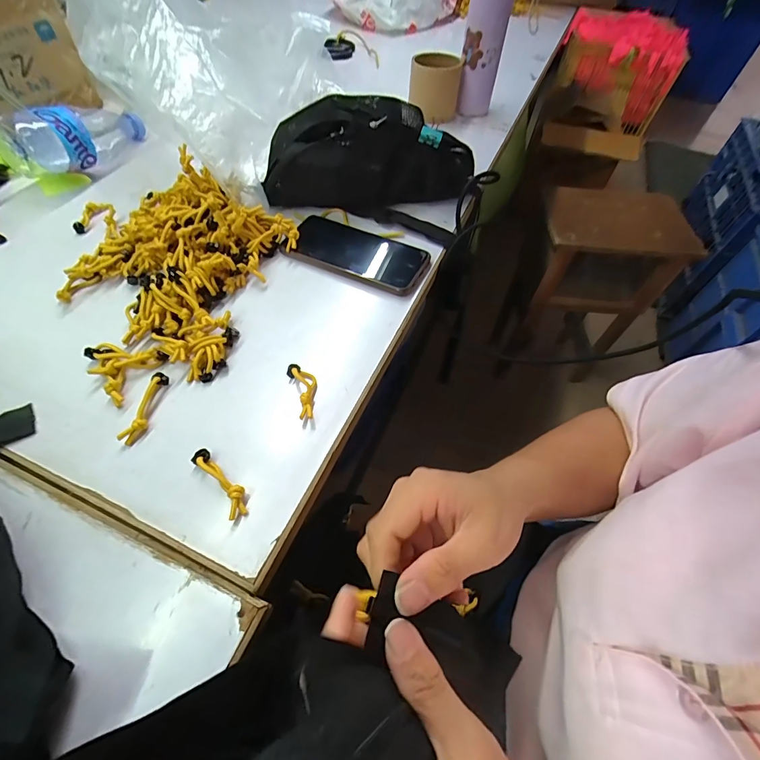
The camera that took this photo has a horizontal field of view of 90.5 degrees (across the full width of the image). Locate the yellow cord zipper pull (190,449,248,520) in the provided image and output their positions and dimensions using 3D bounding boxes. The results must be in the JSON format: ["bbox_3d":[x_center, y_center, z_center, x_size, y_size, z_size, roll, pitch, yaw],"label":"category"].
[{"bbox_3d":[-0.117,0.073,0.275,0.017,0.014,0.061,-36,65,-24],"label":"yellow cord zipper pull"}]

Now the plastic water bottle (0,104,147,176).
[{"bbox_3d":[-0.397,-0.329,0.503,0.067,0.084,0.185,22,57,12],"label":"plastic water bottle"}]

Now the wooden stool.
[{"bbox_3d":[0.579,-0.270,1.150,0.338,0.547,0.256,2,56,-2],"label":"wooden stool"}]

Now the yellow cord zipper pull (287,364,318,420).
[{"bbox_3d":[-0.064,0.009,0.326,0.023,0.018,0.056,-17,59,-14],"label":"yellow cord zipper pull"}]

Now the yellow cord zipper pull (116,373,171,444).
[{"bbox_3d":[-0.192,0.022,0.310,0.013,0.010,0.064,7,56,1],"label":"yellow cord zipper pull"}]

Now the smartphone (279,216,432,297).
[{"bbox_3d":[-0.029,-0.149,0.434,0.165,0.016,0.080,24,58,12],"label":"smartphone"}]

